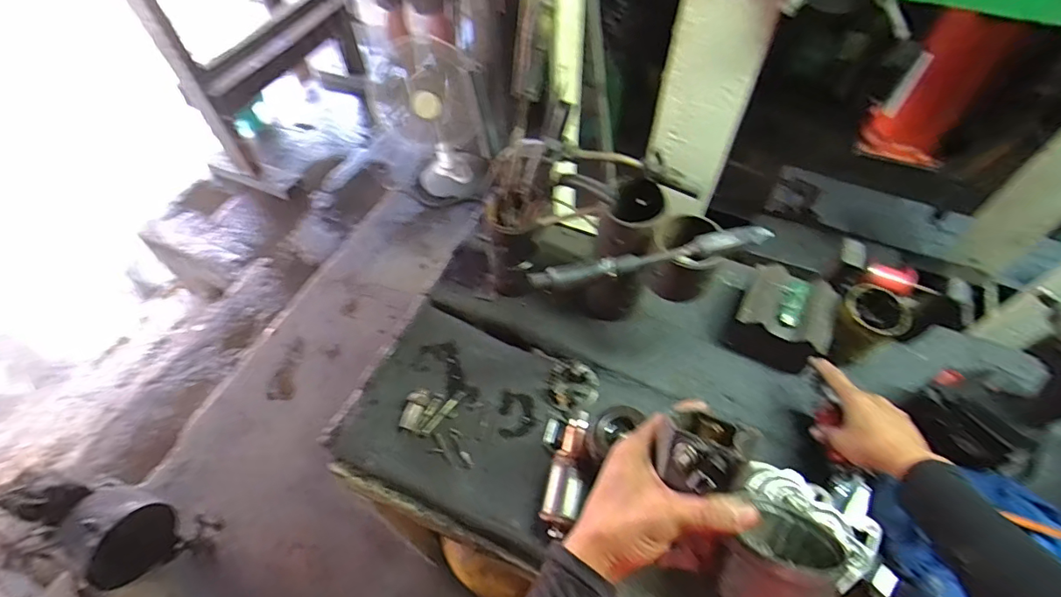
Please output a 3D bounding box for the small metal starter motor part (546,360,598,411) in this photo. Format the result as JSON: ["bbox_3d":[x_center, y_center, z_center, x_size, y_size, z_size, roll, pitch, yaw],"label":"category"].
[{"bbox_3d":[0.065,0.127,0.737,0.080,0.025,0.075,-1,56,1],"label":"small metal starter motor part"}]

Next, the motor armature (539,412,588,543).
[{"bbox_3d":[0.042,0.228,0.657,0.058,0.060,0.167,6,56,5],"label":"motor armature"}]

